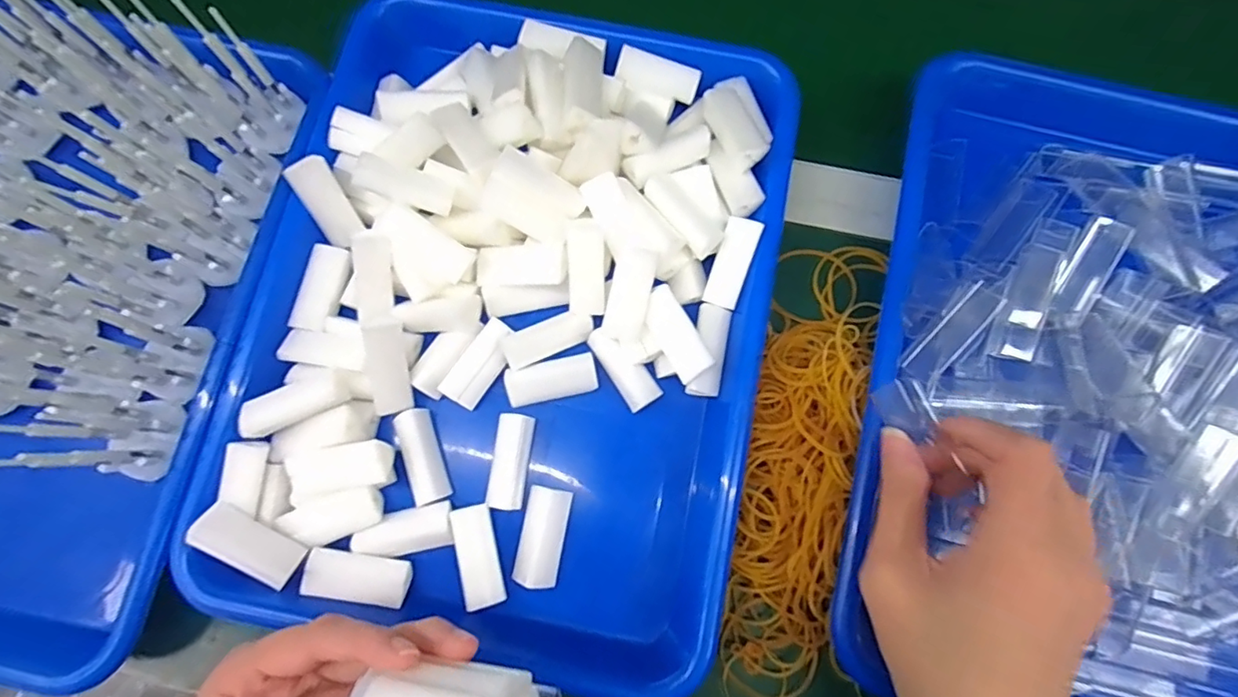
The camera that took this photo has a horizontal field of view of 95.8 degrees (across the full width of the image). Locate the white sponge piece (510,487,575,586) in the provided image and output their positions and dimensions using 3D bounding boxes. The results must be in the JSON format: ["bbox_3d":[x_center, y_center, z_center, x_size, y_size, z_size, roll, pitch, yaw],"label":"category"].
[{"bbox_3d":[-0.037,0.091,0.272,0.021,0.018,0.045,11,78,2],"label":"white sponge piece"}]

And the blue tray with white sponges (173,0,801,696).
[{"bbox_3d":[-0.051,-0.025,0.281,0.245,0.050,0.333,12,78,2],"label":"blue tray with white sponges"}]

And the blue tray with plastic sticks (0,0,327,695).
[{"bbox_3d":[-0.310,-0.025,0.274,0.242,0.069,0.331,8,78,2],"label":"blue tray with plastic sticks"}]

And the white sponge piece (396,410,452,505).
[{"bbox_3d":[-0.096,0.053,0.278,0.016,0.012,0.046,-15,91,-3],"label":"white sponge piece"}]

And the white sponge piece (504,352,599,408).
[{"bbox_3d":[-0.034,0.016,0.288,0.046,0.008,0.019,-13,79,-3],"label":"white sponge piece"}]

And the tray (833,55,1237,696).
[{"bbox_3d":[0.250,0.017,0.285,0.241,0.043,0.334,13,78,3],"label":"tray"}]

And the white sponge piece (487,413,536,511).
[{"bbox_3d":[-0.054,0.056,0.280,0.018,0.007,0.045,6,78,1],"label":"white sponge piece"}]

